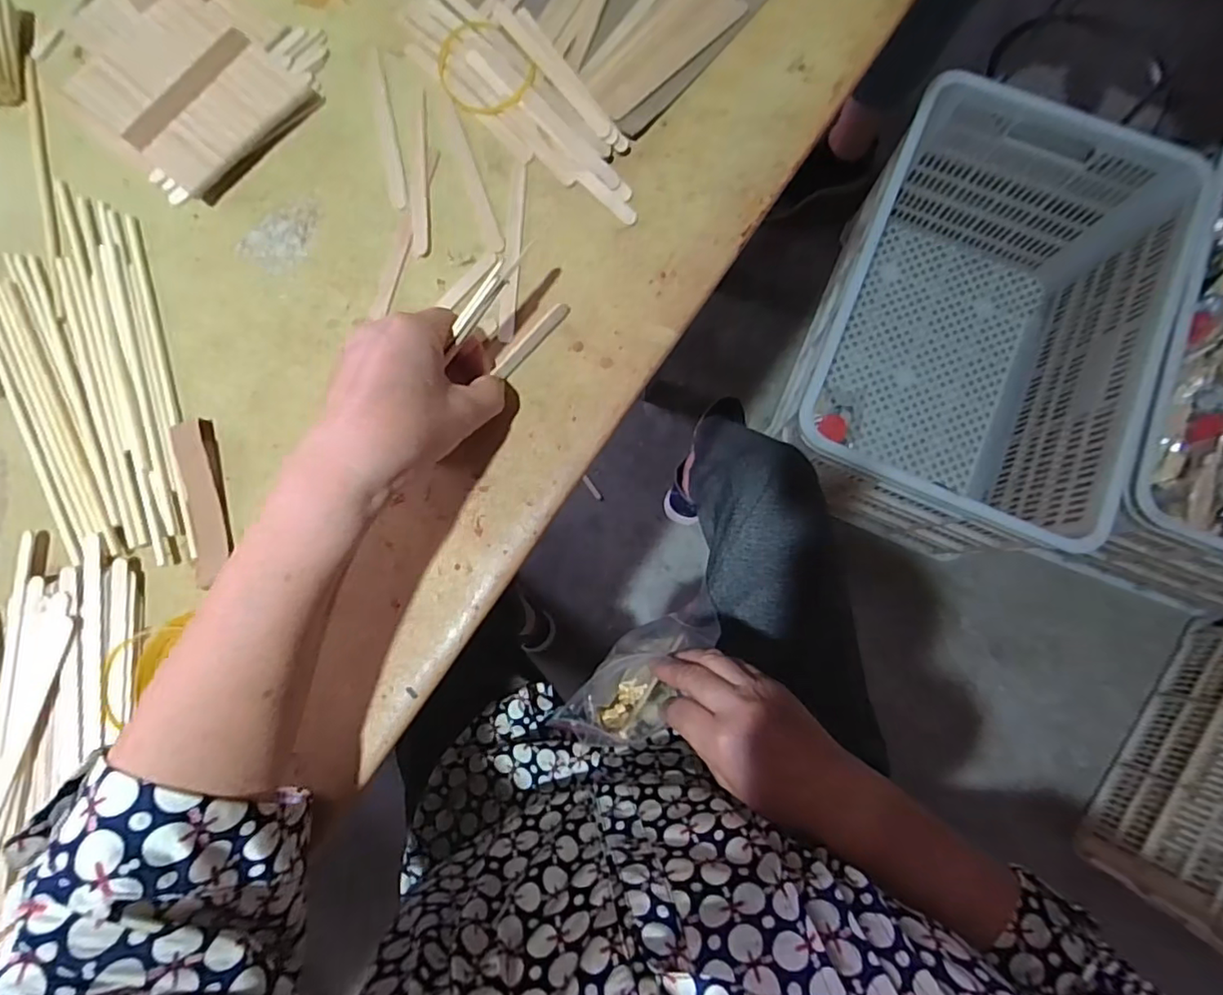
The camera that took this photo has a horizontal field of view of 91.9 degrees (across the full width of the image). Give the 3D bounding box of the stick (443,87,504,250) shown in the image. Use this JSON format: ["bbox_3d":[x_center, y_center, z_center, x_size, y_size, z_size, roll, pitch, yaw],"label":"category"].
[{"bbox_3d":[-0.090,-0.212,0.383,0.011,0.004,0.117,-19,82,-2],"label":"stick"}]

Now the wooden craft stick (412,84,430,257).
[{"bbox_3d":[-0.125,-0.212,0.384,0.010,0.004,0.114,-3,82,0],"label":"wooden craft stick"}]

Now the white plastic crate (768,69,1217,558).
[{"bbox_3d":[0.558,-0.259,0.974,0.429,0.322,0.623,22,83,3],"label":"white plastic crate"}]

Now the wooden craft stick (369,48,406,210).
[{"bbox_3d":[-0.149,-0.245,0.389,0.011,0.004,0.117,-12,82,-1],"label":"wooden craft stick"}]

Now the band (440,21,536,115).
[{"bbox_3d":[-0.082,-0.284,0.392,0.070,0.005,0.062,28,88,8],"label":"band"}]

